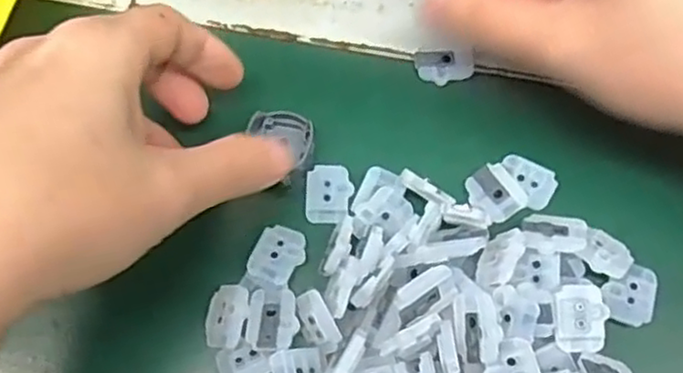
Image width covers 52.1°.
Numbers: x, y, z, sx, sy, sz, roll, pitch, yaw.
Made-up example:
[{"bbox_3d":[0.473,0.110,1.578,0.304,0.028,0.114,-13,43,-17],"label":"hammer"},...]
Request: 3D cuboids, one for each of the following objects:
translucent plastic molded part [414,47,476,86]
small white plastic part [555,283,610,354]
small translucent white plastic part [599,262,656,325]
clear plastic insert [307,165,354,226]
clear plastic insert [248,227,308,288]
[{"bbox_3d":[0.041,-0.047,0.275,0.023,0.006,0.013,3,68,2],"label":"translucent plastic molded part"},{"bbox_3d":[0.078,0.043,0.228,0.016,0.004,0.021,-2,86,-1],"label":"small white plastic part"},{"bbox_3d":[0.099,0.036,0.241,0.017,0.004,0.022,21,69,9],"label":"small translucent white plastic part"},{"bbox_3d":[-0.005,0.003,0.258,0.017,0.006,0.021,4,68,2],"label":"clear plastic insert"},{"bbox_3d":[-0.022,0.024,0.248,0.017,0.004,0.021,20,69,8],"label":"clear plastic insert"}]

